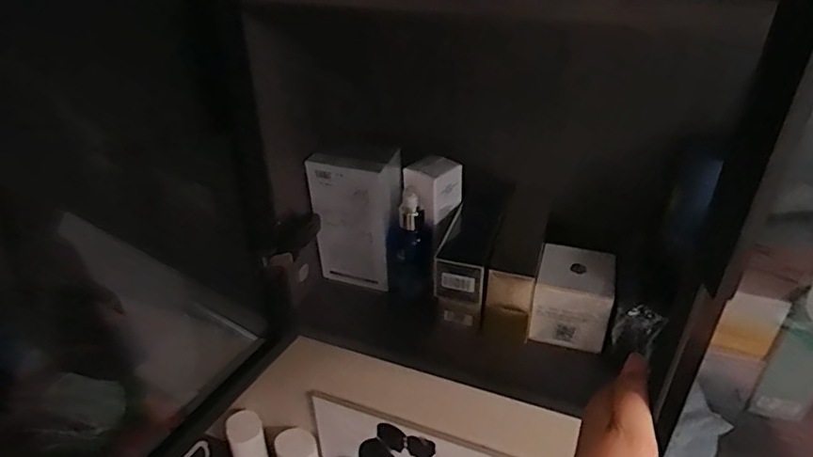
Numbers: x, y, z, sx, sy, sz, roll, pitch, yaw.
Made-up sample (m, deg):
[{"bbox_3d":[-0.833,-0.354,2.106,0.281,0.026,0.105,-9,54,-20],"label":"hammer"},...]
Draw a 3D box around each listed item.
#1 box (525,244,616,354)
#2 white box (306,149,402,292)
[{"bbox_3d":[0.179,0.075,0.574,0.077,0.080,0.079,11,35,17],"label":"box"},{"bbox_3d":[-0.059,-0.009,0.626,0.098,0.168,0.050,4,33,7],"label":"white box"}]

